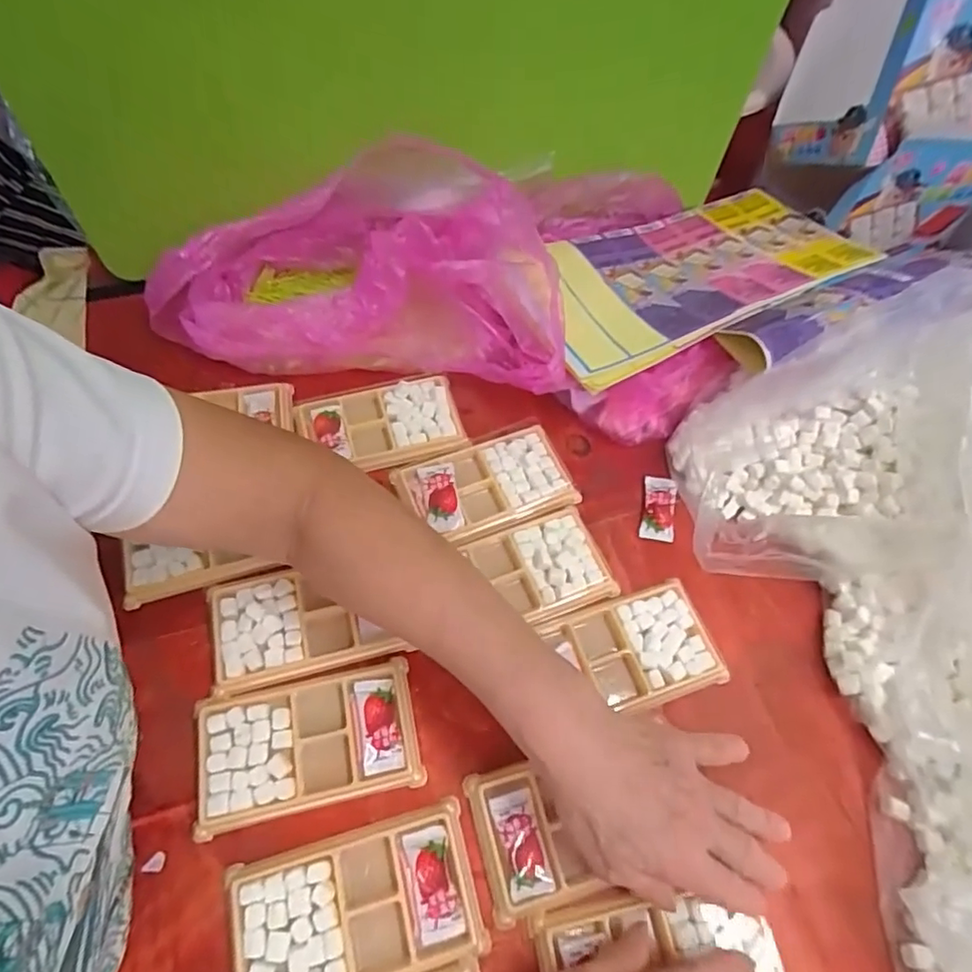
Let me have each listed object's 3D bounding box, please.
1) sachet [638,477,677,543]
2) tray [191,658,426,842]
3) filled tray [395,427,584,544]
[{"bbox_3d":[0.143,0.017,0.484,0.026,0.008,0.057,11,60,3],"label":"sachet"},{"bbox_3d":[-0.115,0.164,0.376,0.136,0.011,0.078,-10,61,-9],"label":"tray"},{"bbox_3d":[0.001,0.001,0.479,0.133,0.018,0.077,-16,62,-12],"label":"filled tray"}]

